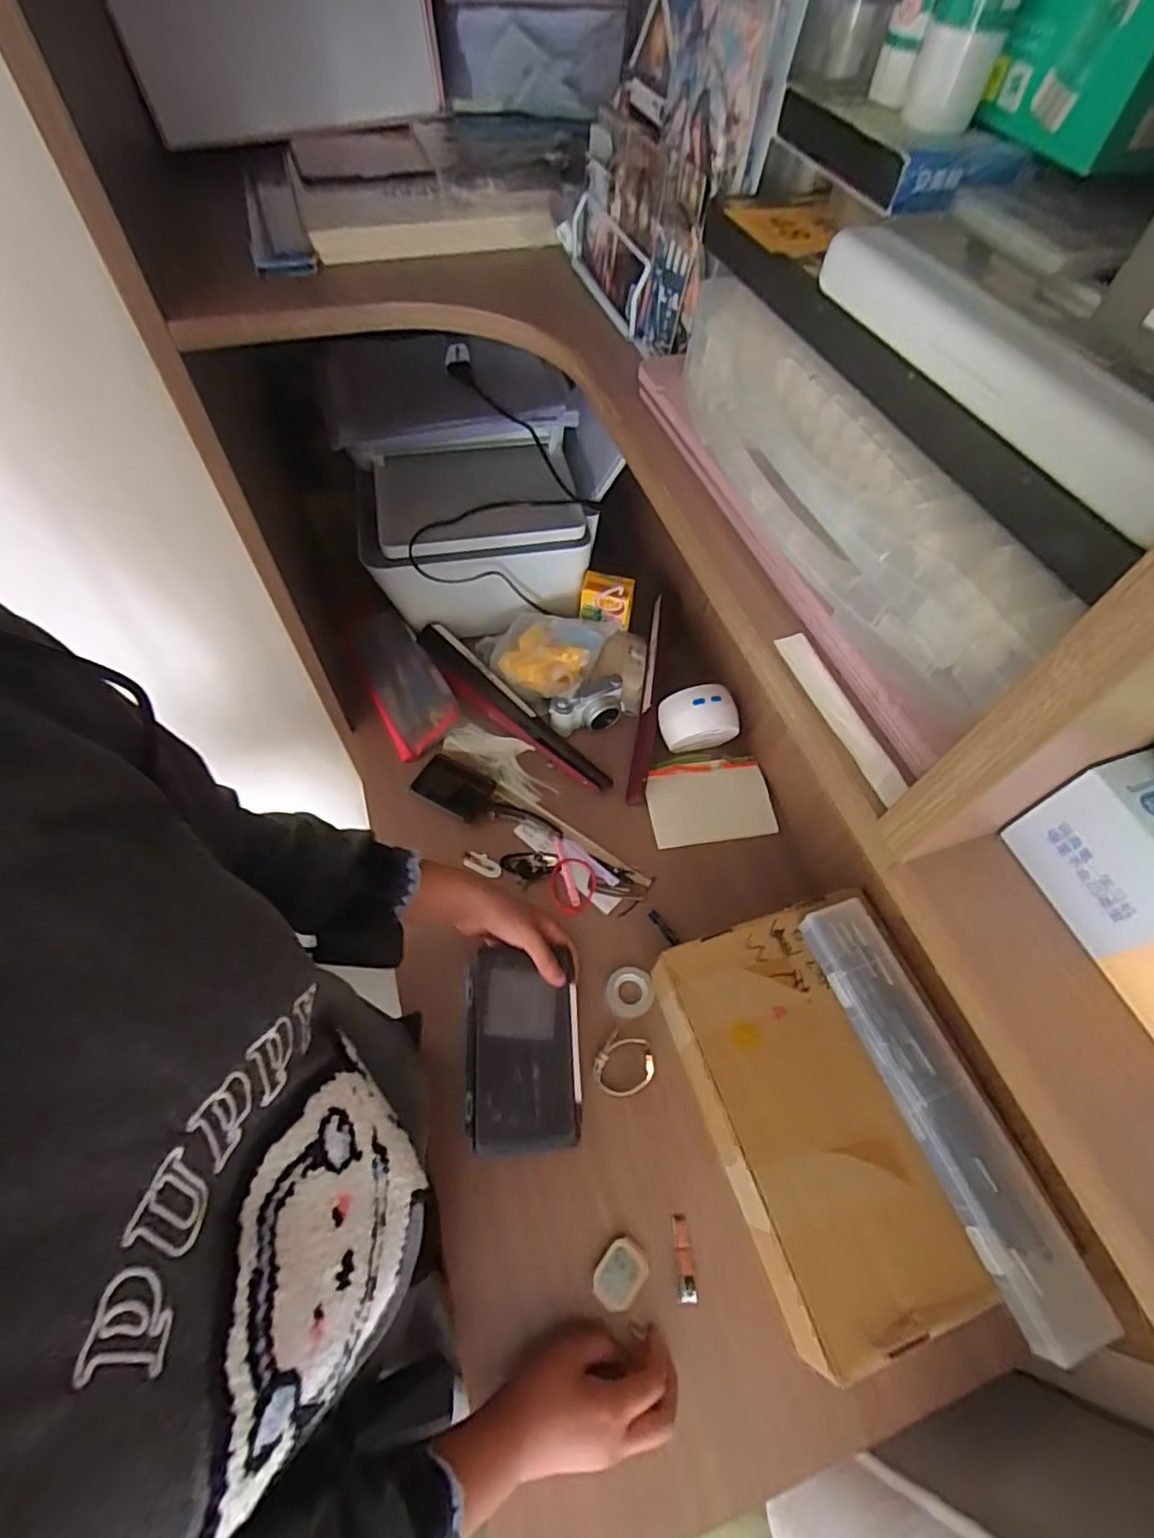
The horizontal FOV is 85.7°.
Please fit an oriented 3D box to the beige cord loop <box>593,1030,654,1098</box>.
[{"bbox_3d":[0.045,0.286,0.600,0.054,0.015,0.056,1,59,-2],"label":"beige cord loop"}]

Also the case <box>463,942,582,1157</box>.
[{"bbox_3d":[-0.049,0.251,0.566,0.101,0.035,0.166,-2,59,-4],"label":"case"}]

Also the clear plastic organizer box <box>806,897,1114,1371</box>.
[{"bbox_3d":[0.296,0.272,0.518,0.068,0.033,0.330,-17,61,-13],"label":"clear plastic organizer box"}]

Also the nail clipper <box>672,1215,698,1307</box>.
[{"bbox_3d":[0.090,0.412,0.523,0.014,0.012,0.058,1,59,-2],"label":"nail clipper"}]

